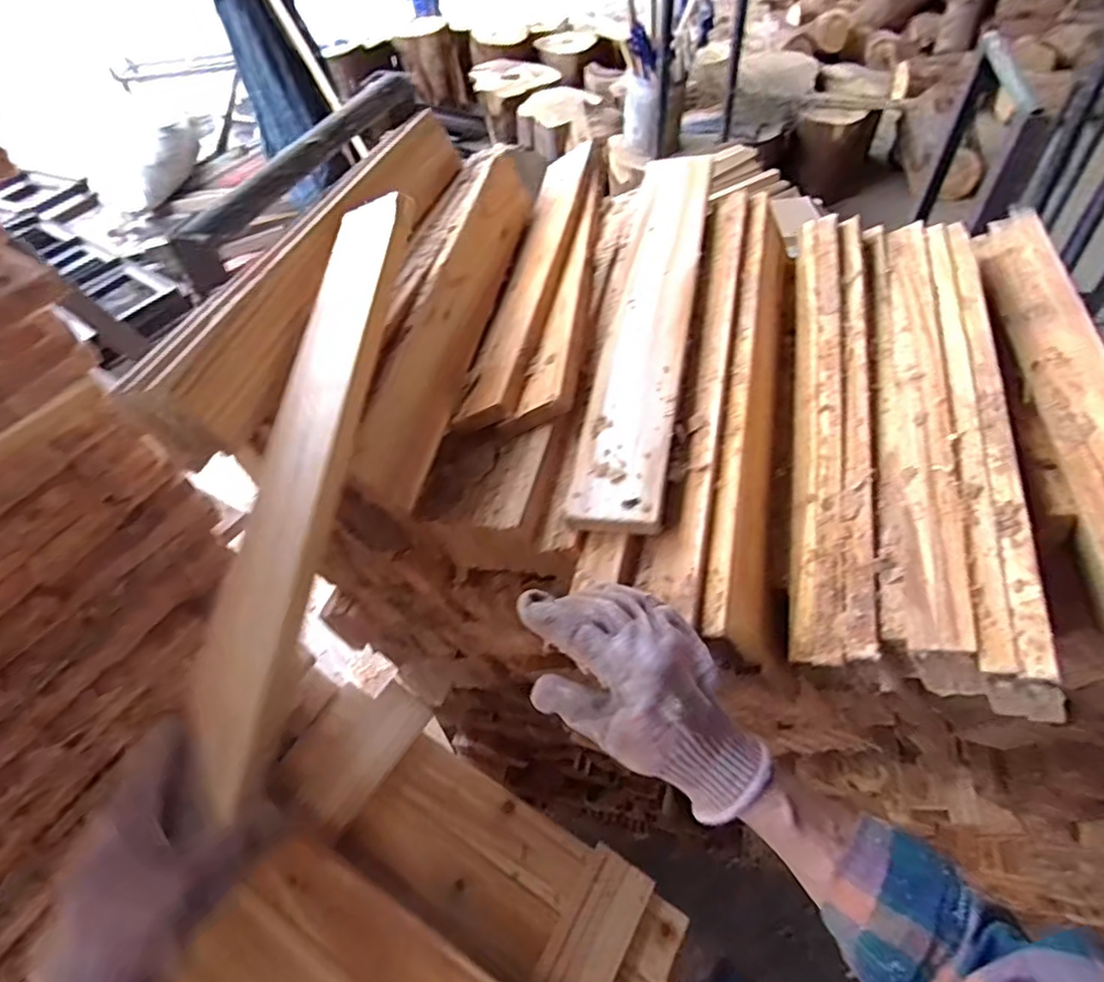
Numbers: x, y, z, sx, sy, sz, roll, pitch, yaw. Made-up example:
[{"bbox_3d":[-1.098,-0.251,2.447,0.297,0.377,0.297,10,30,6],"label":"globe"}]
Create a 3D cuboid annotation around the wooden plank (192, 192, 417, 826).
[{"bbox_3d":[-0.179,-0.041,0.479,0.076,0.030,0.490,3,64,5],"label":"wooden plank"}]

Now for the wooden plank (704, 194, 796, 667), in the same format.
[{"bbox_3d":[0.190,-0.095,0.581,0.014,0.088,0.499,-16,50,42],"label":"wooden plank"}]

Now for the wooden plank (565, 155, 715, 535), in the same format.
[{"bbox_3d":[0.098,-0.183,0.625,0.081,0.018,0.515,2,55,17],"label":"wooden plank"}]

